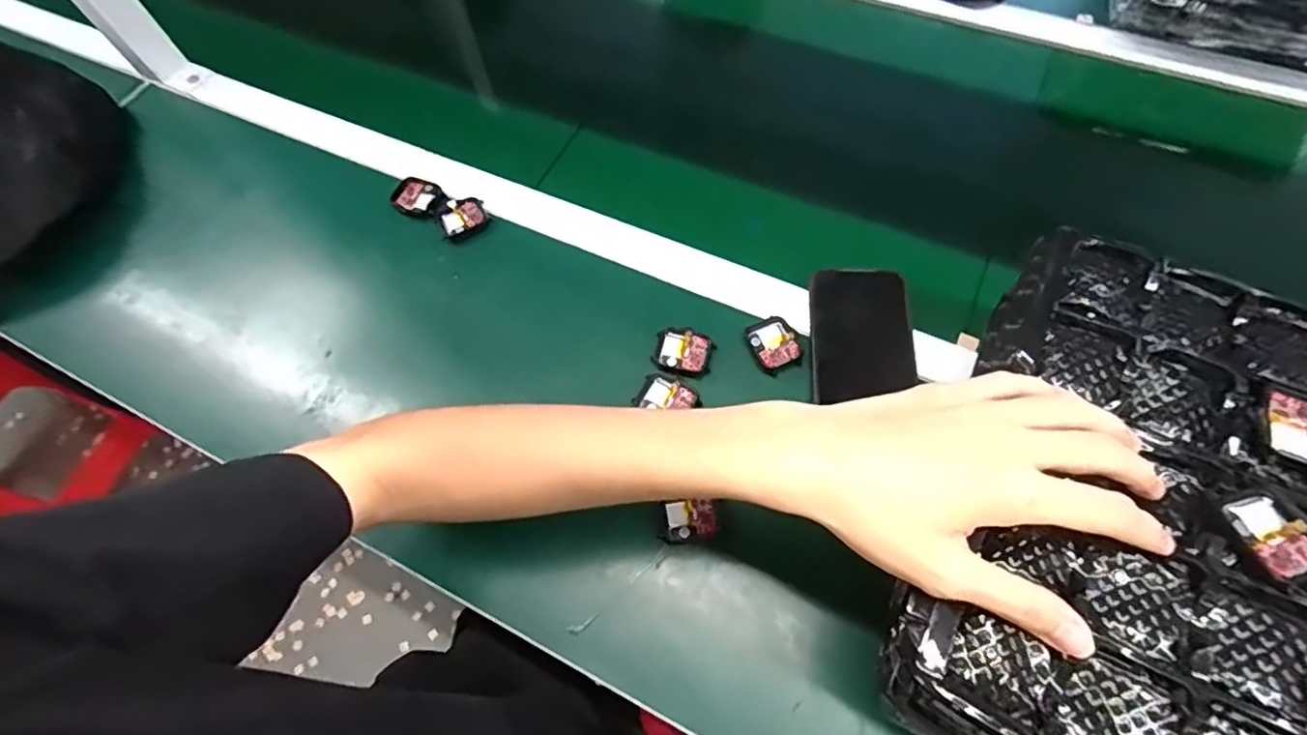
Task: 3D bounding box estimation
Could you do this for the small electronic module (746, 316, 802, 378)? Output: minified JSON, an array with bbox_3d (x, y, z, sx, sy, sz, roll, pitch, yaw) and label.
[{"bbox_3d":[0.100,-0.018,0.497,0.036,0.010,0.045,-24,64,-9],"label":"small electronic module"}]

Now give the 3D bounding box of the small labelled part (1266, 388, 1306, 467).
[{"bbox_3d":[0.335,0.030,0.315,0.031,0.008,0.039,23,67,14],"label":"small labelled part"}]

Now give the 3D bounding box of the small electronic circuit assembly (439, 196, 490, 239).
[{"bbox_3d":[-0.182,-0.144,0.578,0.044,0.010,0.036,-26,65,-10],"label":"small electronic circuit assembly"}]

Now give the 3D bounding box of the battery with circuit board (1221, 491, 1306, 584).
[{"bbox_3d":[0.298,0.081,0.289,0.032,0.004,0.041,-17,64,-5],"label":"battery with circuit board"}]

